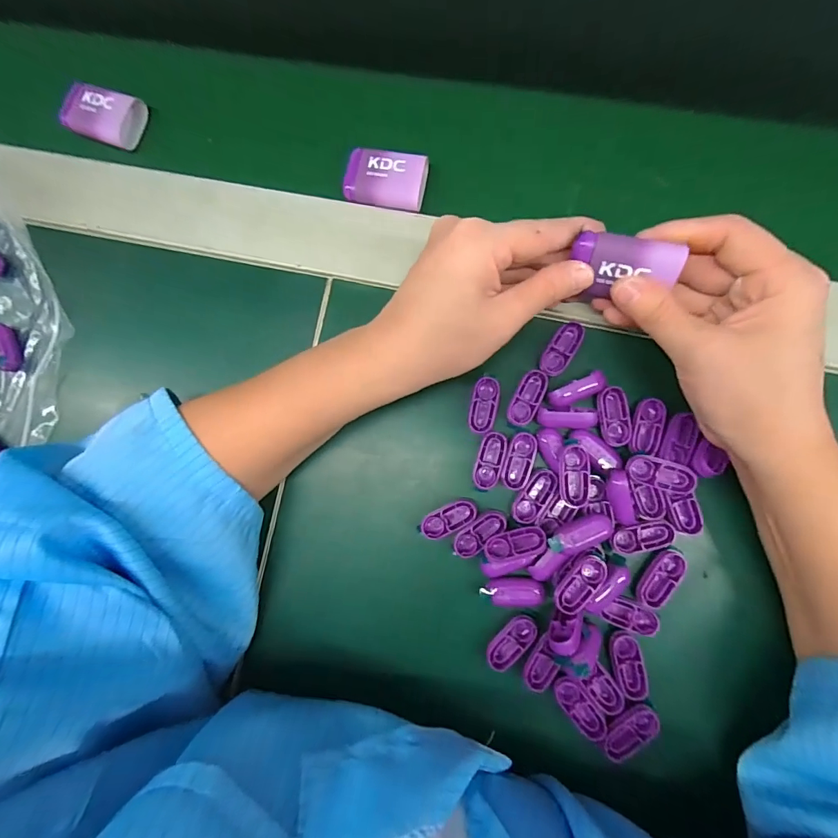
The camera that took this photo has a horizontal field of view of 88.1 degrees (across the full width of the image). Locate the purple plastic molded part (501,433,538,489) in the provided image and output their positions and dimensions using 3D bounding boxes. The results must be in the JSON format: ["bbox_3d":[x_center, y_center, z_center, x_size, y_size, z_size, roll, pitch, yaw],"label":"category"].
[{"bbox_3d":[0.059,0.025,0.255,0.016,0.011,0.033,16,86,6],"label":"purple plastic molded part"}]

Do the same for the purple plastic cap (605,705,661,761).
[{"bbox_3d":[0.116,0.171,0.236,0.033,0.006,0.013,-39,83,0],"label":"purple plastic cap"}]

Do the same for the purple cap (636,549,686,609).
[{"bbox_3d":[0.135,0.089,0.241,0.014,0.007,0.033,29,87,6],"label":"purple cap"}]

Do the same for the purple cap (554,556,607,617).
[{"bbox_3d":[0.088,0.090,0.236,0.015,0.012,0.034,37,88,7],"label":"purple cap"}]

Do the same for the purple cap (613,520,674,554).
[{"bbox_3d":[0.126,0.067,0.243,0.032,0.007,0.014,-18,84,3],"label":"purple cap"}]

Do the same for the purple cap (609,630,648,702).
[{"bbox_3d":[0.116,0.136,0.237,0.015,0.006,0.032,-11,84,3],"label":"purple cap"}]

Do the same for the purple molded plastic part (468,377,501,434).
[{"bbox_3d":[0.039,-0.008,0.254,0.016,0.004,0.032,12,86,5],"label":"purple molded plastic part"}]

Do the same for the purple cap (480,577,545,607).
[{"bbox_3d":[0.053,0.099,0.248,0.034,0.010,0.013,3,85,5],"label":"purple cap"}]

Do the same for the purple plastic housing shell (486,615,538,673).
[{"bbox_3d":[0.053,0.127,0.247,0.016,0.004,0.033,43,89,7],"label":"purple plastic housing shell"}]

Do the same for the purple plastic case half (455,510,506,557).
[{"bbox_3d":[0.035,0.066,0.249,0.033,0.006,0.015,-42,83,0],"label":"purple plastic case half"}]

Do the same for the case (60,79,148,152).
[{"bbox_3d":[-0.218,-0.212,0.302,0.050,0.017,0.039,26,87,6],"label":"case"}]

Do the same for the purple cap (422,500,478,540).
[{"bbox_3d":[0.018,0.059,0.257,0.033,0.010,0.015,-29,83,1],"label":"purple cap"}]

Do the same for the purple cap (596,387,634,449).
[{"bbox_3d":[0.112,-0.001,0.249,0.017,0.006,0.033,-13,84,3],"label":"purple cap"}]

